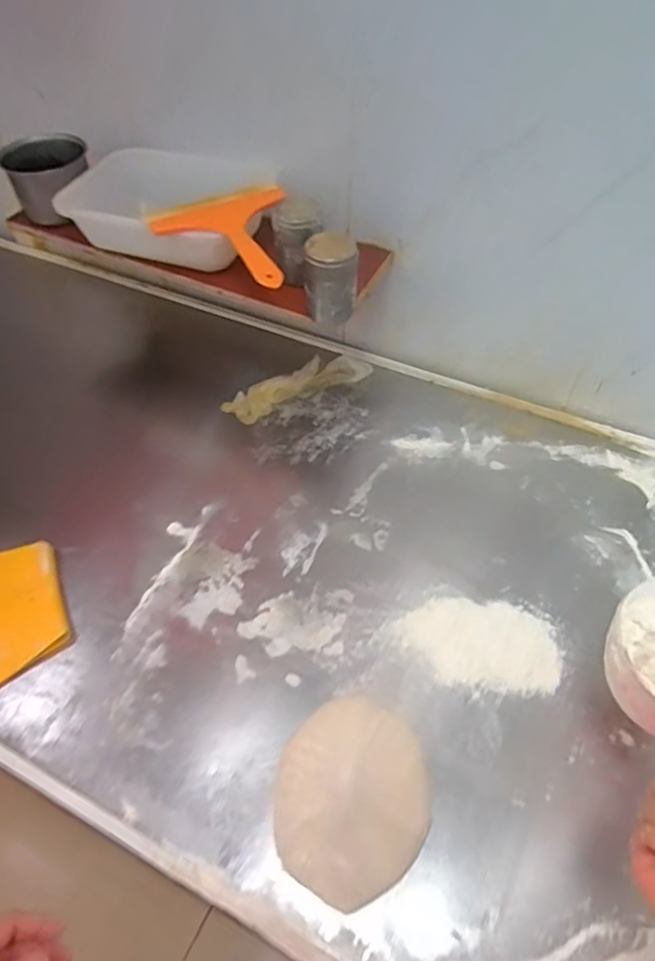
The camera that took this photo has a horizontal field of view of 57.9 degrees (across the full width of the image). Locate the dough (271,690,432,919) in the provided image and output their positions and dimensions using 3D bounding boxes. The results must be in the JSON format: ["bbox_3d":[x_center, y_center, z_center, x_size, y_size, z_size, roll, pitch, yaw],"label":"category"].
[{"bbox_3d":[0.028,0.300,0.581,0.148,0.062,0.182,26,54,19],"label":"dough"}]

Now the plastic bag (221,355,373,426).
[{"bbox_3d":[-0.049,-0.161,0.989,0.246,0.021,0.082,-26,55,-22],"label":"plastic bag"}]

